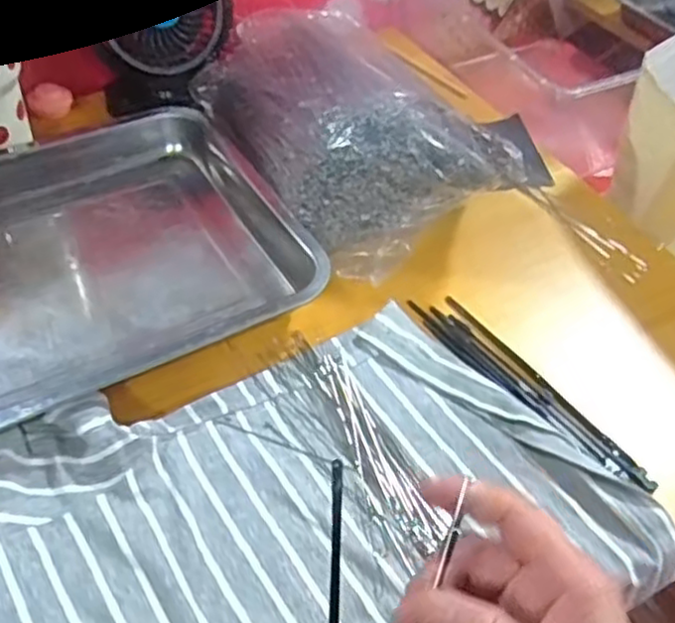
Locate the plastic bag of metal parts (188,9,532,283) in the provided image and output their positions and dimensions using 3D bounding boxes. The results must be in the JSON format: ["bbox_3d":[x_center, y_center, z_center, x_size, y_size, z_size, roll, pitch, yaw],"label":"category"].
[{"bbox_3d":[0.014,-0.152,0.582,0.177,0.092,0.278,-23,56,-22],"label":"plastic bag of metal parts"}]

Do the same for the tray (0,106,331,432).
[{"bbox_3d":[-0.213,-0.033,0.504,0.340,0.049,0.270,-23,56,-23],"label":"tray"}]

